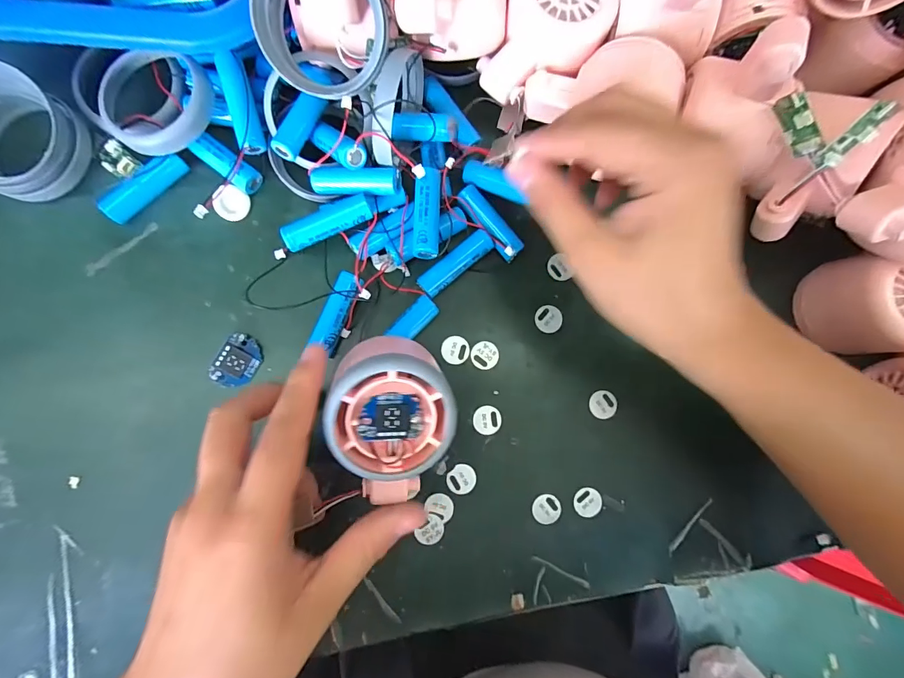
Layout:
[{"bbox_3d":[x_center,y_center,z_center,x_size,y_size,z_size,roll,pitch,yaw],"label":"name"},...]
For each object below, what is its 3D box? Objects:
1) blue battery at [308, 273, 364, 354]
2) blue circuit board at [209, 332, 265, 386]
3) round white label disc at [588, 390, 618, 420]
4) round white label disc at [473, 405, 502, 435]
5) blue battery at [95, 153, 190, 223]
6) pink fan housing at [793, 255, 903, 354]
[{"bbox_3d":[-0.064,-0.015,0.231,0.014,0.016,0.046,26,97,-2],"label":"blue battery"},{"bbox_3d":[-0.118,0.013,0.231,0.020,0.007,0.029,27,83,-2],"label":"blue circuit board"},{"bbox_3d":[0.091,0.039,0.250,0.016,0.004,0.017,0,85,-5],"label":"round white label disc"},{"bbox_3d":[0.021,0.047,0.243,0.016,0.004,0.016,0,85,-5],"label":"round white label disc"},{"bbox_3d":[-0.167,-0.083,0.227,0.048,0.011,0.010,-44,90,-7],"label":"blue battery"},{"bbox_3d":[0.243,-0.018,0.241,0.054,0.045,0.052,2,85,-5],"label":"pink fan housing"}]

